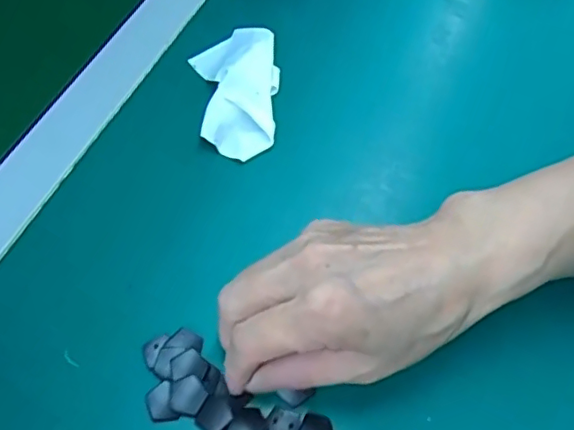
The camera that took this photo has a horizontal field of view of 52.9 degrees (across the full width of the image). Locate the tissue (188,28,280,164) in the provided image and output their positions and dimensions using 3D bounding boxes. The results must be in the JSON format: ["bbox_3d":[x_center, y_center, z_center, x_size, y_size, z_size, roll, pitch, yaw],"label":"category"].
[{"bbox_3d":[-0.034,-0.084,0.381,0.055,0.022,0.103,0,60,-1],"label":"tissue"}]

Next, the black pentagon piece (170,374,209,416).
[{"bbox_3d":[-0.049,0.089,0.285,0.018,0.004,0.017,-33,66,-18],"label":"black pentagon piece"}]

